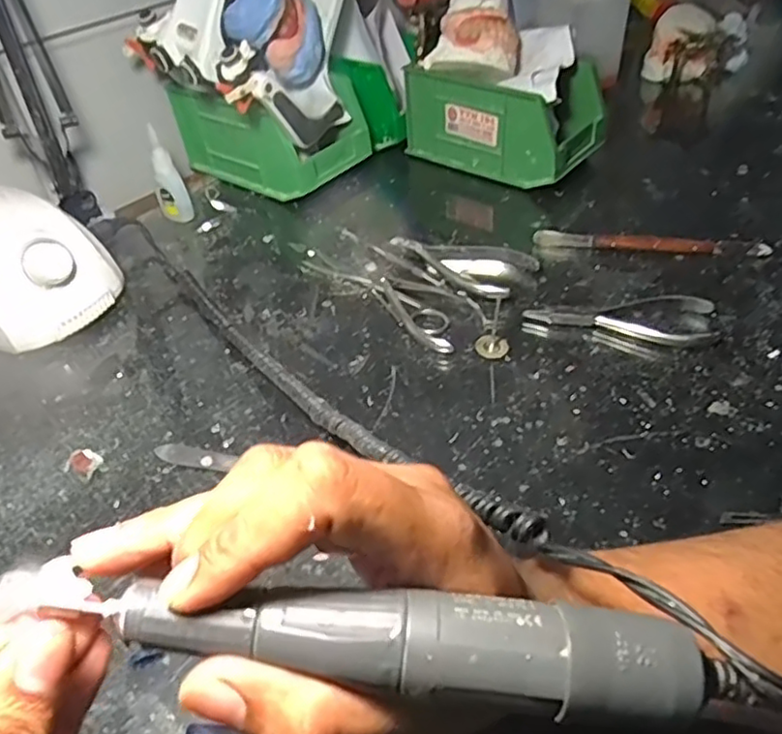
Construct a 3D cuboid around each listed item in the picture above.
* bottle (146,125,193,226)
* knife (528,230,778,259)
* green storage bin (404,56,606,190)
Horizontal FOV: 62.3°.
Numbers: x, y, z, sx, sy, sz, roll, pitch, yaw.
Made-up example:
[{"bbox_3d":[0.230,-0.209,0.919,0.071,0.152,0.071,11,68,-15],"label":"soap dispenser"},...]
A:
[{"bbox_3d":[-0.197,-0.167,0.570,0.025,0.083,0.020,-22,46,-17],"label":"bottle"},{"bbox_3d":[0.202,-0.096,0.508,0.172,0.012,0.017,6,44,11],"label":"knife"},{"bbox_3d":[0.112,-0.242,0.622,0.171,0.084,0.101,29,53,31],"label":"green storage bin"}]

